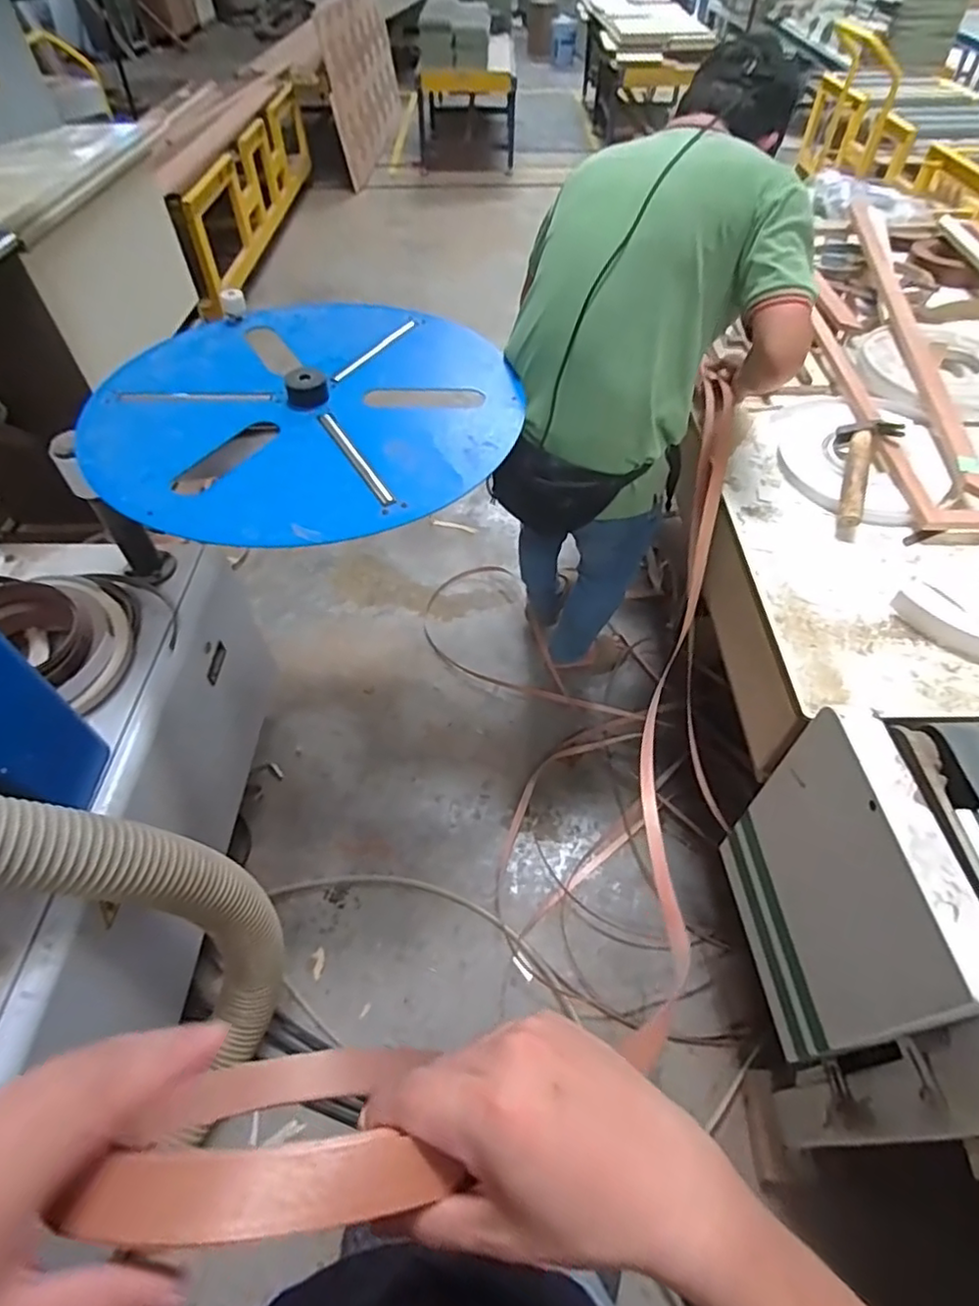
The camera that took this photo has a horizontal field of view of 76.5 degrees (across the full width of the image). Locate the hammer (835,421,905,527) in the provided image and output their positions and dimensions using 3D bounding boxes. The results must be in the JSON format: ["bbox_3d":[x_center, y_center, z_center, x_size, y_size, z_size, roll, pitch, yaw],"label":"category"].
[{"bbox_3d":[0.648,-0.317,1.087,0.097,0.059,0.281,21,55,16],"label":"hammer"}]

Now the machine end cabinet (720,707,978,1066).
[{"bbox_3d":[0.472,0.344,0.873,0.062,0.499,0.345,-3,52,-2],"label":"machine end cabinet"}]

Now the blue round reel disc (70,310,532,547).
[{"bbox_3d":[-0.310,-0.430,1.054,0.676,0.028,0.682,0,52,0],"label":"blue round reel disc"}]

